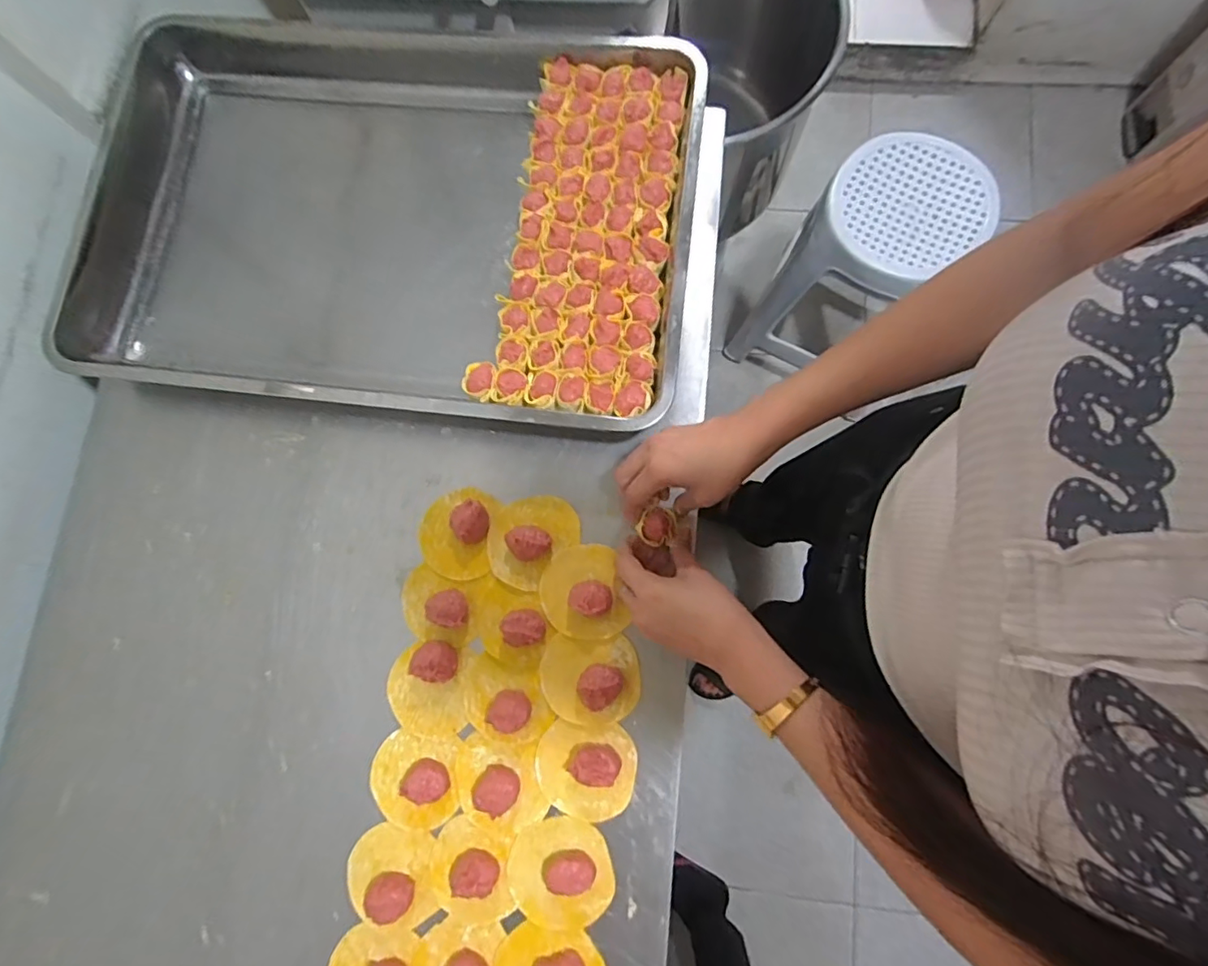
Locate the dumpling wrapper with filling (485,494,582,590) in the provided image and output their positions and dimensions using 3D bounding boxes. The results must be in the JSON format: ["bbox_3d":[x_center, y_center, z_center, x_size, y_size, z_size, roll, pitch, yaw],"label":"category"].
[{"bbox_3d":[-0.068,0.047,0.489,0.070,0.024,0.088,43,86,10],"label":"dumpling wrapper with filling"}]

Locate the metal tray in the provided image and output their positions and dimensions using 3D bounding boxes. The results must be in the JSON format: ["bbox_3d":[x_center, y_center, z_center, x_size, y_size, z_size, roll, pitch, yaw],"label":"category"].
[{"bbox_3d":[-0.219,-0.267,0.542,0.609,0.071,0.403,6,80,6],"label":"metal tray"}]

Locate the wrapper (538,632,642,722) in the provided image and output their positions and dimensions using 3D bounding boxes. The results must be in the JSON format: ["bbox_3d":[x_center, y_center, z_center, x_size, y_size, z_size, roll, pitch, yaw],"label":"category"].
[{"bbox_3d":[-0.012,0.165,0.462,0.085,0.024,0.070,-2,80,4],"label":"wrapper"}]

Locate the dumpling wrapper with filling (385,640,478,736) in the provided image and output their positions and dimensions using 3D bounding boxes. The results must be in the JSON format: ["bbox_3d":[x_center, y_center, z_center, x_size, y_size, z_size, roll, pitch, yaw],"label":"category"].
[{"bbox_3d":[-0.153,0.176,0.470,0.070,0.022,0.076,2,80,5],"label":"dumpling wrapper with filling"}]

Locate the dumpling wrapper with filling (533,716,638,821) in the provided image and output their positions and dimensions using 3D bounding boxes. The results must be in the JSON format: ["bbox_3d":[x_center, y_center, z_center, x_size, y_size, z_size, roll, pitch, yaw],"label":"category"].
[{"bbox_3d":[-0.016,0.238,0.451,0.082,0.021,0.073,4,80,5],"label":"dumpling wrapper with filling"}]

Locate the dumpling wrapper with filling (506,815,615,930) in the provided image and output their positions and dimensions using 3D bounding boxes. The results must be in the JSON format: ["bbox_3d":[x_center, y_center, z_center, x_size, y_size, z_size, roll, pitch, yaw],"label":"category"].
[{"bbox_3d":[-0.035,0.316,0.439,0.084,0.022,0.080,-1,80,4],"label":"dumpling wrapper with filling"}]

